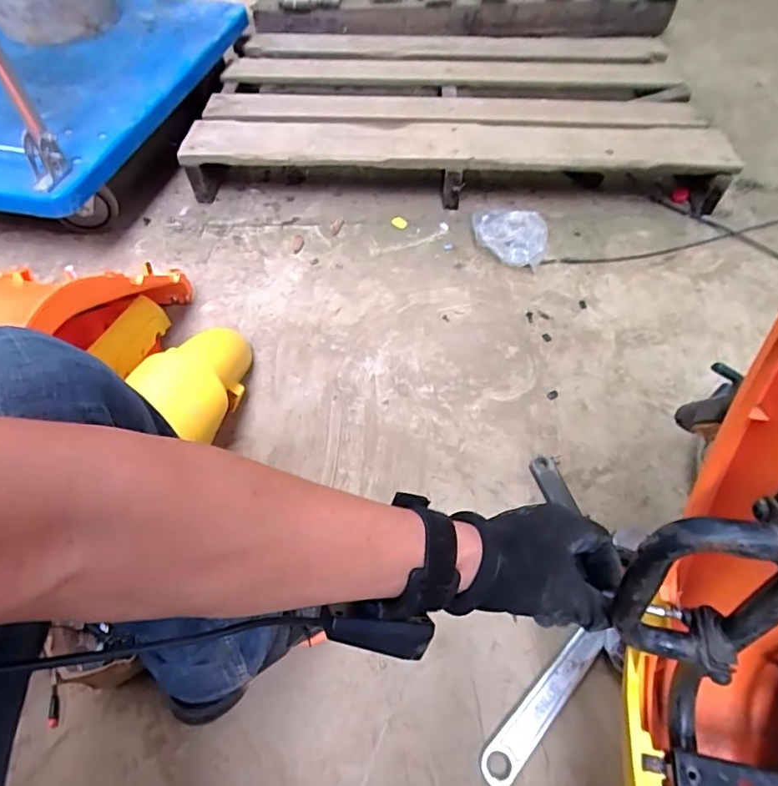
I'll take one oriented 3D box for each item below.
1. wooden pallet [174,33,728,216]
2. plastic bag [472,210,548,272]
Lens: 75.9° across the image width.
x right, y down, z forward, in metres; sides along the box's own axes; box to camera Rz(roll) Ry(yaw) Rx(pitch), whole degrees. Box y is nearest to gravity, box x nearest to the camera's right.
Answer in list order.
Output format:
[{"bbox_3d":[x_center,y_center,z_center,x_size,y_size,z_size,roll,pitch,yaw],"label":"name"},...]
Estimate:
[{"bbox_3d":[0.143,-0.678,1.203,1.099,0.137,0.619,1,56,1],"label":"wooden pallet"},{"bbox_3d":[0.239,-0.314,1.004,0.156,0.042,0.138,18,58,12],"label":"plastic bag"}]

